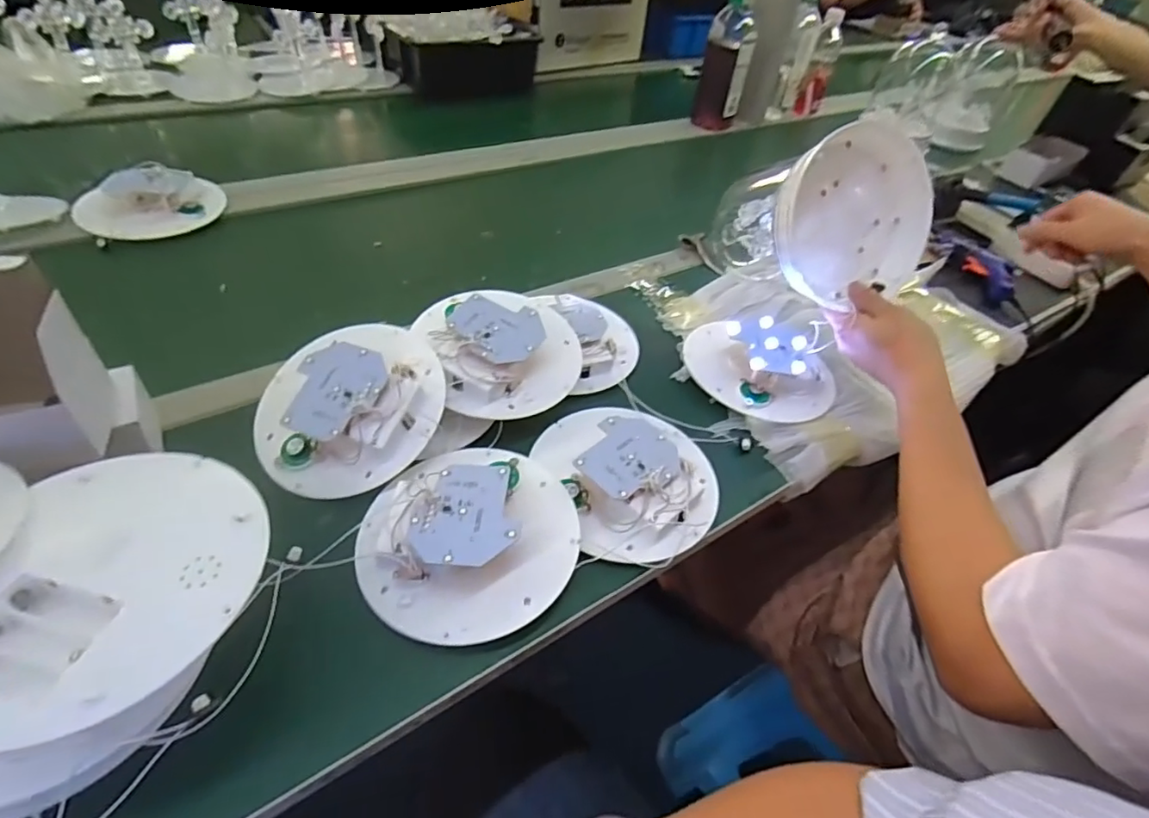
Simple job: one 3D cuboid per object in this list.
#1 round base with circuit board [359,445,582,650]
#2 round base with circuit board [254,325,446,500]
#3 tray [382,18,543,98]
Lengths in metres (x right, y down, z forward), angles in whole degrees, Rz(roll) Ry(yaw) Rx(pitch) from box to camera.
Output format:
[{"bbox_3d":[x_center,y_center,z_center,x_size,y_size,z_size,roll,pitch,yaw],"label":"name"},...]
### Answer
[{"bbox_3d":[-0.073,0.080,0.396,0.147,0.034,0.149,4,45,-4],"label":"round base with circuit board"},{"bbox_3d":[-0.173,-0.006,0.440,0.137,0.034,0.137,-1,66,3],"label":"round base with circuit board"},{"bbox_3d":[-0.209,-0.648,1.067,0.275,0.101,0.135,-9,47,-16],"label":"tray"}]

